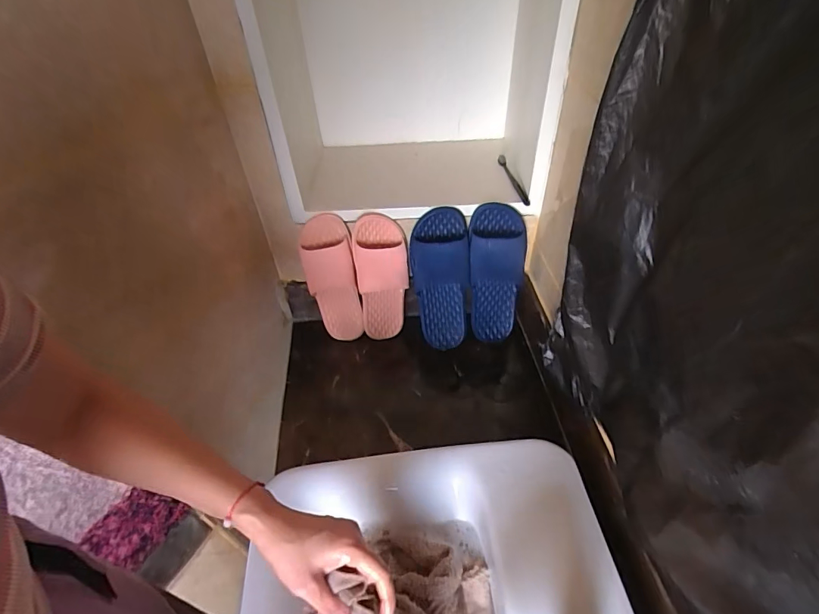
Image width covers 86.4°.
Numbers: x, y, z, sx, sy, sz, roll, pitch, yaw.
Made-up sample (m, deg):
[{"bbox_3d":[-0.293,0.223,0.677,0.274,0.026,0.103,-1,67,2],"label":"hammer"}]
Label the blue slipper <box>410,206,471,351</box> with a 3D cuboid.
[{"bbox_3d":[0.063,-0.054,0.853,0.111,0.284,0.078,6,34,15],"label":"blue slipper"}]

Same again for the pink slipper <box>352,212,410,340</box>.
[{"bbox_3d":[-0.053,-0.052,0.863,0.100,0.263,0.070,-7,37,-4],"label":"pink slipper"}]

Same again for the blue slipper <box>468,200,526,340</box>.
[{"bbox_3d":[0.161,-0.060,0.839,0.108,0.277,0.075,1,25,-2],"label":"blue slipper"}]

